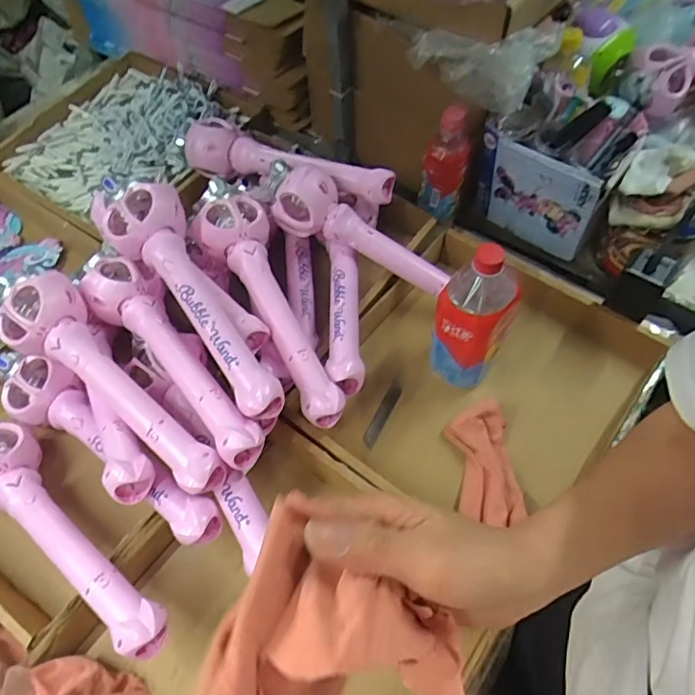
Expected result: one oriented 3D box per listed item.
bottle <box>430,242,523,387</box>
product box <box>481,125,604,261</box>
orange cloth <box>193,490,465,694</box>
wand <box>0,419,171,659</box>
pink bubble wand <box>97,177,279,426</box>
[{"bbox_3d":[0.152,-0.040,0.635,0.077,0.198,0.089,25,62,16],"label":"bottle"},{"bbox_3d":[0.271,-0.218,0.780,0.175,0.158,0.031,37,66,21],"label":"product box"},{"bbox_3d":[-0.004,0.132,0.221,0.096,0.044,0.099,19,61,13],"label":"orange cloth"},{"bbox_3d":[-0.316,0.181,0.569,0.363,0.057,0.097,29,64,17],"label":"wand"},{"bbox_3d":[-0.184,-0.070,0.622,0.097,0.081,0.359,-32,63,-17],"label":"pink bubble wand"}]

